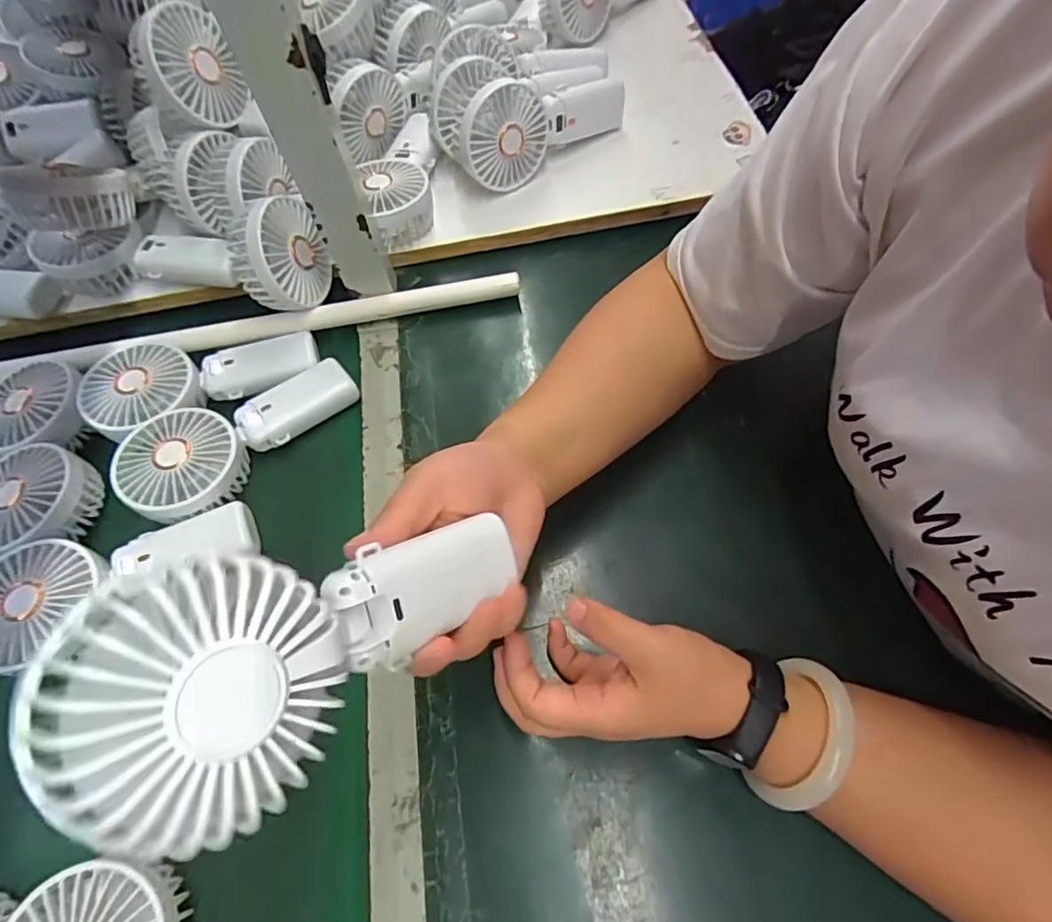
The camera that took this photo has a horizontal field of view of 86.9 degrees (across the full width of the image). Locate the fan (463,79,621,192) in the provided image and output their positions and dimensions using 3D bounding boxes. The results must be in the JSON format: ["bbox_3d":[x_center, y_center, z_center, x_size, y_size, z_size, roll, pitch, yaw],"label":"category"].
[{"bbox_3d":[0.018,-0.327,0.527,0.180,0.089,0.032,-36,63,-12],"label":"fan"}]

